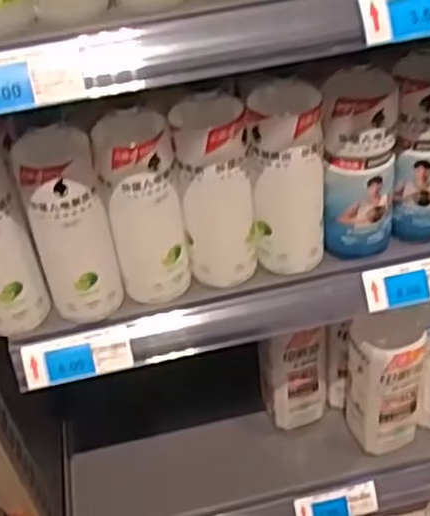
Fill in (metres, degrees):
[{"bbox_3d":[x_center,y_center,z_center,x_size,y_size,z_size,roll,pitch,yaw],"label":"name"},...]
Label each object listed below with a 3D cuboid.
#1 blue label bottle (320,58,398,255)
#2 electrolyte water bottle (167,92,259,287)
[{"bbox_3d":[0.134,-0.084,0.647,0.068,0.174,0.056,7,43,15],"label":"blue label bottle"},{"bbox_3d":[0.002,-0.058,0.635,0.064,0.172,0.062,-7,41,0],"label":"electrolyte water bottle"}]

